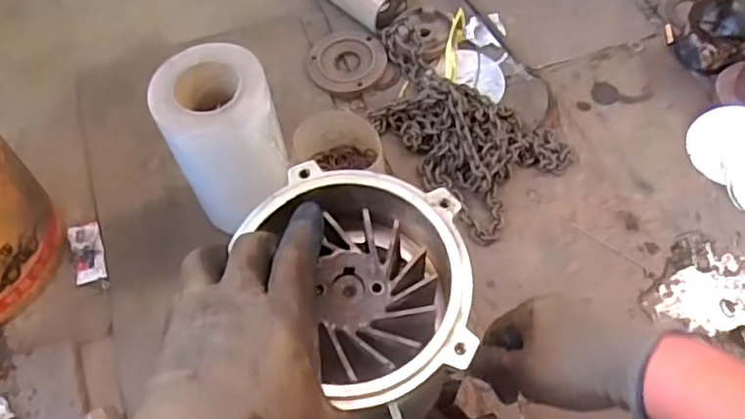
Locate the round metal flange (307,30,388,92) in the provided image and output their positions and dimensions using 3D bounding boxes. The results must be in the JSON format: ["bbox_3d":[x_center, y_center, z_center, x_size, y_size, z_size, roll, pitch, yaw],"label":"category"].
[{"bbox_3d":[-0.044,-0.256,1.062,0.128,0.020,0.132,2,60,-3],"label":"round metal flange"}]

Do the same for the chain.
[{"bbox_3d":[0.112,-0.148,0.972,0.218,0.059,0.374,-41,67,-19],"label":"chain"}]

